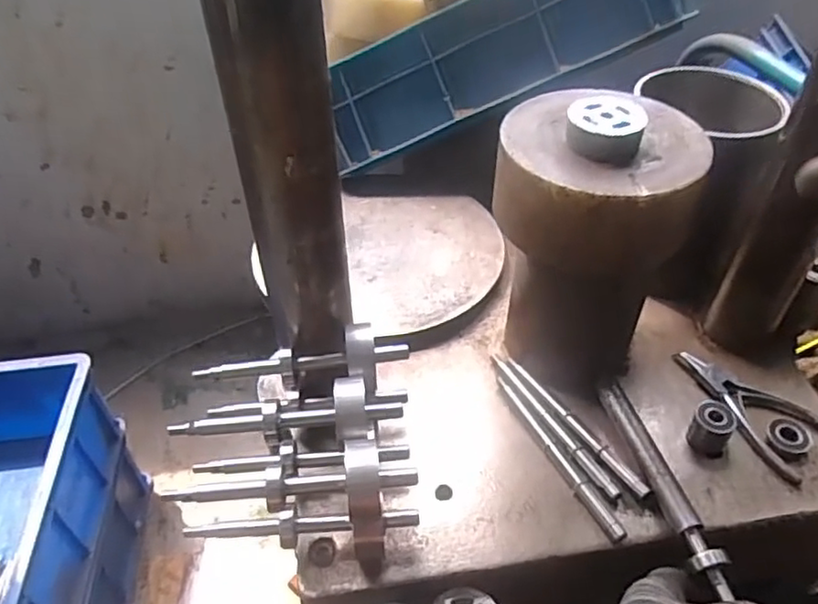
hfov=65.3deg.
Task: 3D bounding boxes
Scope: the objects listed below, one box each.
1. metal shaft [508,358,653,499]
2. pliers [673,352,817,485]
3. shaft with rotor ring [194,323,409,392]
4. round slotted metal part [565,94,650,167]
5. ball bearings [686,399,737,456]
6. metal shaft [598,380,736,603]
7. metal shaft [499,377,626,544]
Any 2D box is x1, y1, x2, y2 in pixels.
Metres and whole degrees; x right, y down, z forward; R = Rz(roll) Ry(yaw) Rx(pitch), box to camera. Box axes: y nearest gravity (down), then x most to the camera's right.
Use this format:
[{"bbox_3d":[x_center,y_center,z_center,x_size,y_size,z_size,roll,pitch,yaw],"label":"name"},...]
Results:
[{"bbox_3d":[0.138,0.099,0.535,0.012,0.008,0.165,-23,48,-21],"label":"metal shaft"},{"bbox_3d":[0.287,0.090,0.549,0.073,0.012,0.135,-33,53,-29],"label":"pliers"},{"bbox_3d":[-0.074,0.040,0.489,0.146,0.040,0.043,-1,44,0],"label":"shaft with rotor ring"},{"bbox_3d":[0.138,-0.121,0.449,0.052,0.024,0.057,0,44,0],"label":"round slotted metal part"},{"bbox_3d":[0.247,0.103,0.522,0.031,0.034,0.029,28,51,26],"label":"ball bearings"},{"bbox_3d":[0.207,0.163,0.470,0.030,0.021,0.256,-10,47,-9],"label":"metal shaft"},{"bbox_3d":[0.116,0.121,0.513,0.014,0.007,0.159,-21,48,-19],"label":"metal shaft"}]

